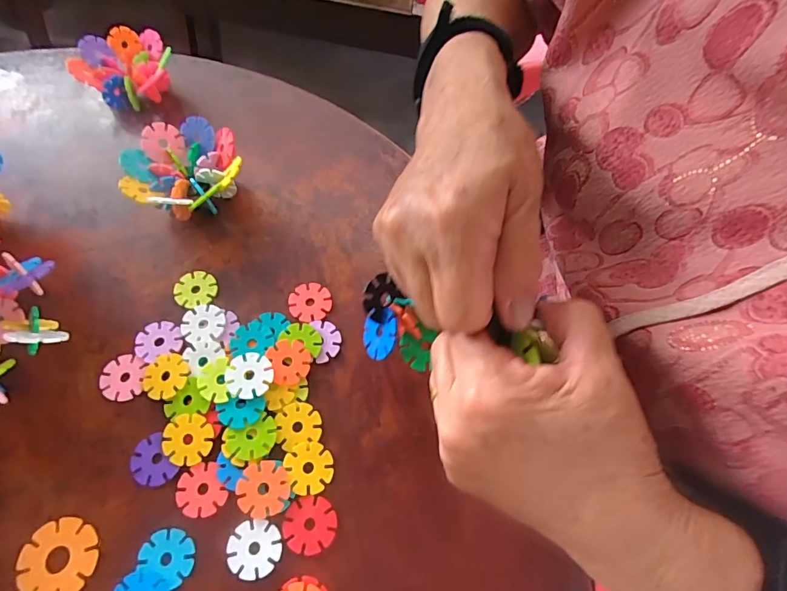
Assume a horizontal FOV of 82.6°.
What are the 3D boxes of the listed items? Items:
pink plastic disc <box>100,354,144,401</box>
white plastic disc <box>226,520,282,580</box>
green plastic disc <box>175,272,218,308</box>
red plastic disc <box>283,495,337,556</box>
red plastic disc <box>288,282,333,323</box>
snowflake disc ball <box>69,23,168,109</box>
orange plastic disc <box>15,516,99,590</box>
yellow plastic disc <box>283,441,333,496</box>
[{"bbox_3d":[-0.188,0.056,0.309,0.028,0.004,0.032,0,64,-2],"label":"pink plastic disc"},{"bbox_3d":[-0.083,0.151,0.268,0.032,0.004,0.031,-3,64,-3],"label":"white plastic disc"},{"bbox_3d":[-0.151,-0.005,0.342,0.030,0.004,0.029,1,64,-1],"label":"green plastic disc"},{"bbox_3d":[-0.051,0.140,0.274,0.032,0.004,0.031,-3,64,-3],"label":"red plastic disc"},{"bbox_3d":[-0.063,0.005,0.341,0.032,0.004,0.031,1,64,-1],"label":"red plastic disc"},{"bbox_3d":[-0.255,-0.213,0.430,0.082,0.045,0.068,-31,69,-16],"label":"snowflake disc ball"},{"bbox_3d":[-0.197,0.154,0.262,0.043,0.004,0.041,1,64,-1],"label":"orange plastic disc"},{"bbox_3d":[-0.054,0.110,0.288,0.028,0.004,0.031,-23,67,-12],"label":"yellow plastic disc"}]

